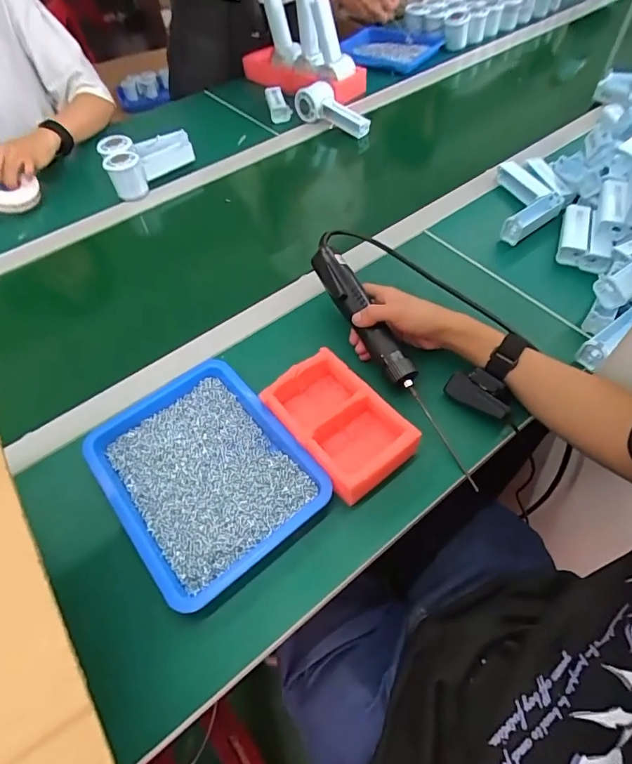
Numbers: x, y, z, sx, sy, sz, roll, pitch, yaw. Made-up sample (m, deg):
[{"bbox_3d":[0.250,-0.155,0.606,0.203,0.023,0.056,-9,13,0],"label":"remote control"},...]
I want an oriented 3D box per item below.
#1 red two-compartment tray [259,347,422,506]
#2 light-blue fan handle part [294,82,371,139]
[{"bbox_3d":[0.023,0.042,0.454,0.090,0.035,0.148,-34,59,-20],"label":"red two-compartment tray"},{"bbox_3d":[0.036,-0.532,0.882,0.162,0.056,0.062,30,61,8],"label":"light-blue fan handle part"}]

